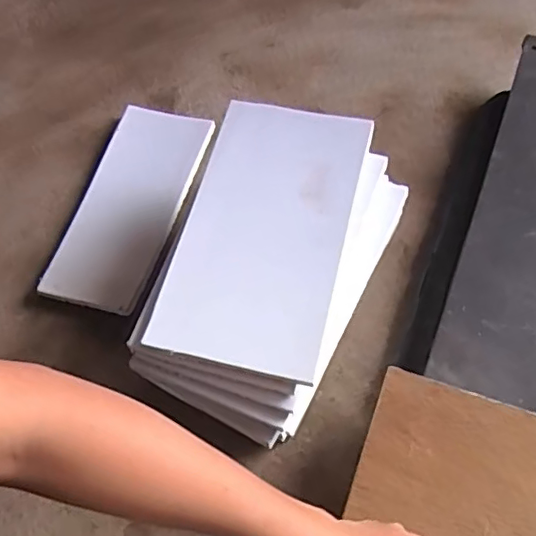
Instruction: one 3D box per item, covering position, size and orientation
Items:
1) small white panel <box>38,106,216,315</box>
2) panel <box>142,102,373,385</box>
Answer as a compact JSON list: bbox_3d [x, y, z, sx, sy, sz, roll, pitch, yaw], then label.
[{"bbox_3d":[-0.166,-0.083,0.676,0.131,0.016,0.283,13,62,8],"label":"small white panel"},{"bbox_3d":[-0.004,-0.037,0.526,0.151,0.021,0.271,11,66,13],"label":"panel"}]

